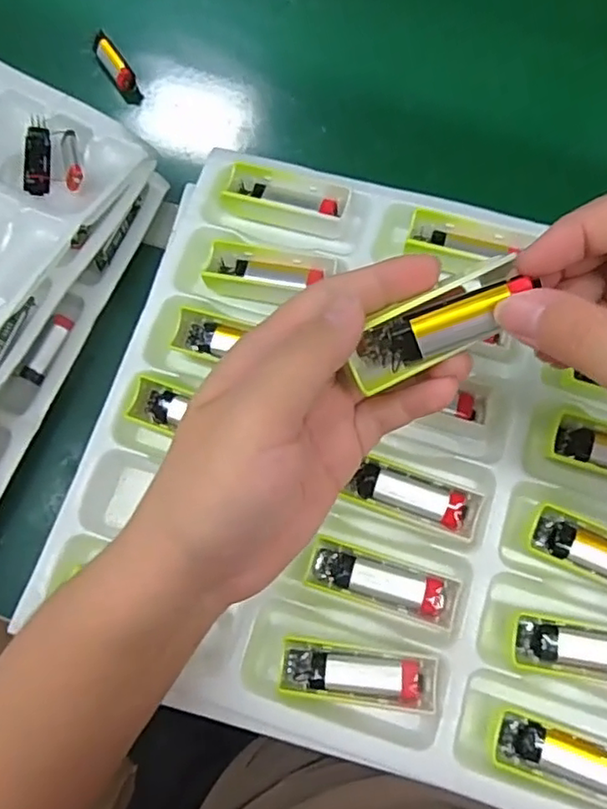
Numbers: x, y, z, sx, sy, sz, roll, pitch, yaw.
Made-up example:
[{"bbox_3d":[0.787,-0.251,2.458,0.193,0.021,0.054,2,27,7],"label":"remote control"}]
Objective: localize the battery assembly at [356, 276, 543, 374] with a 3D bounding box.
[{"bbox_3d":[0.054,-0.031,0.235,0.066,0.010,0.018,-23,73,18],"label":"battery assembly"}]

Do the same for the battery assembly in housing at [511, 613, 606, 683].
[{"bbox_3d":[0.145,0.127,0.313,0.078,0.015,0.025,9,74,5],"label":"battery assembly in housing"}]

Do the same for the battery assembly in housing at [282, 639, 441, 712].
[{"bbox_3d":[0.028,0.139,0.316,0.078,0.015,0.028,6,74,4],"label":"battery assembly in housing"}]

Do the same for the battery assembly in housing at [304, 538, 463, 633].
[{"bbox_3d":[0.042,0.095,0.326,0.079,0.011,0.028,16,75,7],"label":"battery assembly in housing"}]

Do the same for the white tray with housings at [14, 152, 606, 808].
[{"bbox_3d":[0.108,0.037,0.344,0.452,0.027,0.321,16,75,7],"label":"white tray with housings"}]

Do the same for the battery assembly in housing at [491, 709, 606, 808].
[{"bbox_3d":[0.131,0.175,0.301,0.080,0.019,0.026,18,75,7],"label":"battery assembly in housing"}]

